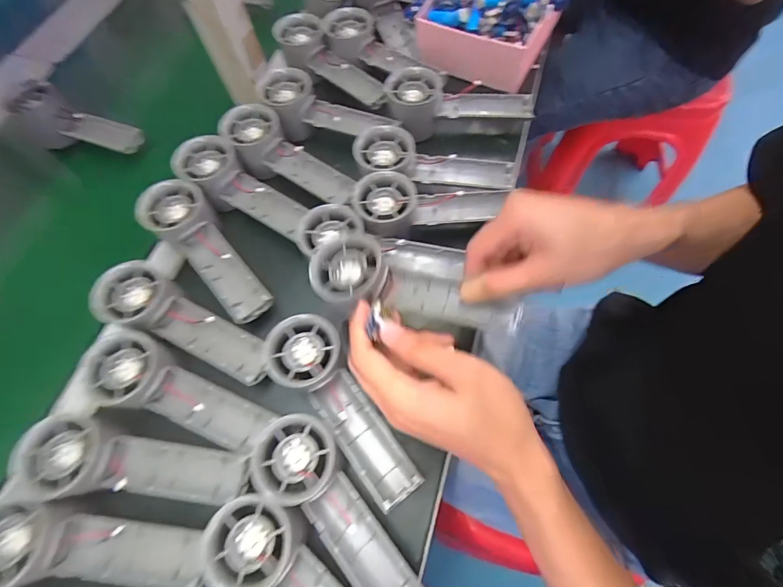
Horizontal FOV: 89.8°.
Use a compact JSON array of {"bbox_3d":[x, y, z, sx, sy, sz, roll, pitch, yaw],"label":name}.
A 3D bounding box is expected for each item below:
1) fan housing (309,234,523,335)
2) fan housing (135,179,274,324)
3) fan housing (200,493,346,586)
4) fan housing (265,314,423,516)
[{"bbox_3d":[0.016,-0.003,0.300,0.159,0.022,0.051,17,67,6],"label":"fan housing"},{"bbox_3d":[-0.175,-0.039,0.379,0.058,0.034,0.161,-39,83,-14],"label":"fan housing"},{"bbox_3d":[-0.055,0.202,0.263,0.157,0.033,0.055,42,73,6],"label":"fan housing"},{"bbox_3d":[-0.039,0.089,0.314,0.055,0.036,0.161,-35,82,-13],"label":"fan housing"}]

